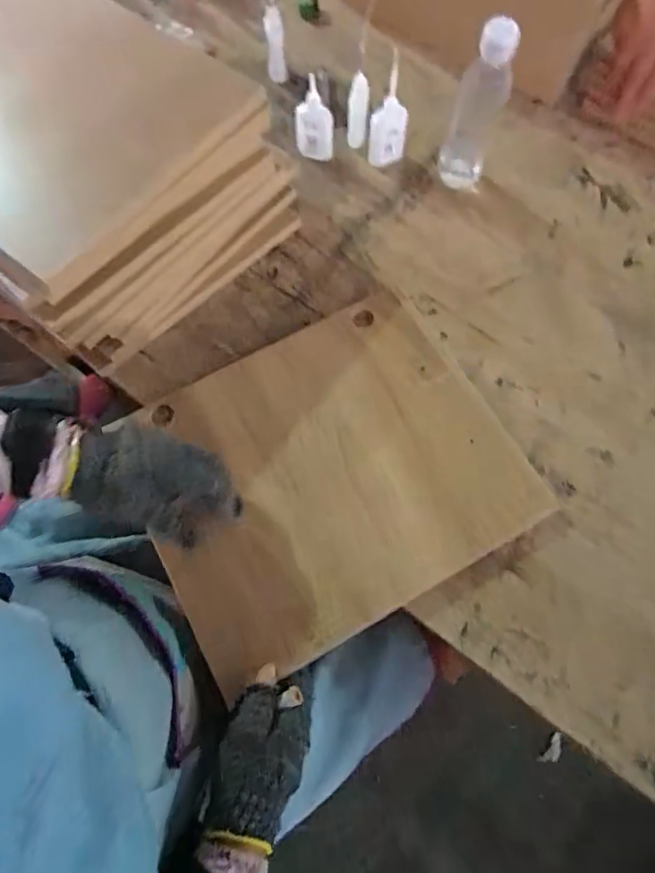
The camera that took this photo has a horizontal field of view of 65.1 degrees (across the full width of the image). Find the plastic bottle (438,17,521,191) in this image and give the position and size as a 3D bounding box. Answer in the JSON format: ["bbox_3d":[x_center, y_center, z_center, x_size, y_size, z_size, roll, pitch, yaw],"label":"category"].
[{"bbox_3d":[0.165,-0.362,0.571,0.054,0.187,0.053,4,70,2],"label":"plastic bottle"}]

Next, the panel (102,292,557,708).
[{"bbox_3d":[-0.004,0.034,0.517,0.346,0.020,0.297,-28,72,-9],"label":"panel"}]

